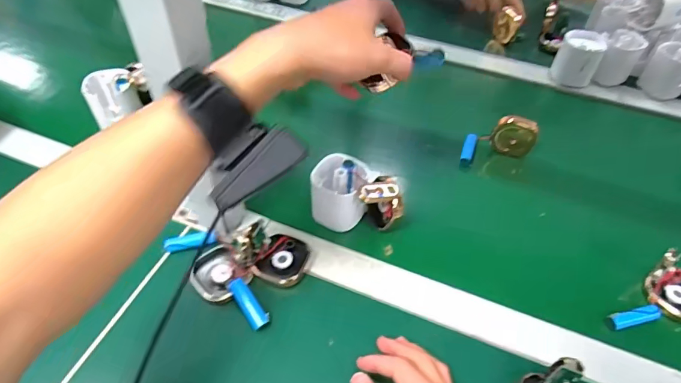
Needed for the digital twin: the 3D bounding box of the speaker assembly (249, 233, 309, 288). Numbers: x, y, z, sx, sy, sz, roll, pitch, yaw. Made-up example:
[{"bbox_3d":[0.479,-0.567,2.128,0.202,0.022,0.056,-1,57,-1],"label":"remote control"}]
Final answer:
[{"bbox_3d":[-0.056,0.068,0.436,0.046,0.015,0.050,20,50,13],"label":"speaker assembly"}]

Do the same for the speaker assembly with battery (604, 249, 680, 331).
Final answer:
[{"bbox_3d":[0.311,0.100,0.412,0.114,0.045,0.056,-22,54,-22],"label":"speaker assembly with battery"}]

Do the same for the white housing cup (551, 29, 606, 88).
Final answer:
[{"bbox_3d":[0.362,-0.202,0.663,0.059,0.062,0.059,2,48,-2],"label":"white housing cup"}]

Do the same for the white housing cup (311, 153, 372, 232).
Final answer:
[{"bbox_3d":[0.000,0.000,0.468,0.059,0.055,0.055,2,48,-2],"label":"white housing cup"}]

